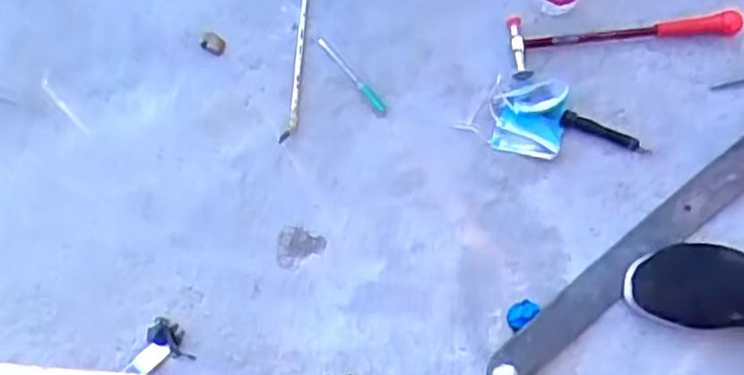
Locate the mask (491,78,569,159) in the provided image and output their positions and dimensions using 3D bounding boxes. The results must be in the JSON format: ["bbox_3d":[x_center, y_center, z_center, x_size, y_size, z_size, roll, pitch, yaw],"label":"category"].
[{"bbox_3d":[0.195,-0.089,0.884,0.089,0.028,0.097,13,78,3],"label":"mask"}]

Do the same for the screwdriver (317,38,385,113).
[{"bbox_3d":[-0.026,-0.145,0.924,0.015,0.017,0.122,-42,93,-8],"label":"screwdriver"}]

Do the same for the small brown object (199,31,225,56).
[{"bbox_3d":[-0.207,-0.186,0.926,0.036,0.006,0.024,30,80,7],"label":"small brown object"}]

